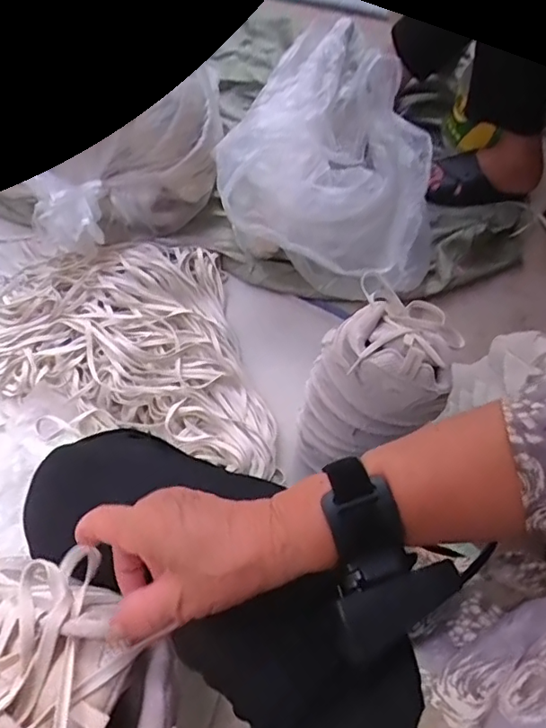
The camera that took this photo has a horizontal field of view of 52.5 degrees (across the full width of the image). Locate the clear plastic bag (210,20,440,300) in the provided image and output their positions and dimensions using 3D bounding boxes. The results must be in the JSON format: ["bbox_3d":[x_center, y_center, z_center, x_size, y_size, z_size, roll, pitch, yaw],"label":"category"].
[{"bbox_3d":[0.119,-0.318,0.964,0.379,0.194,0.368,20,64,2],"label":"clear plastic bag"}]

